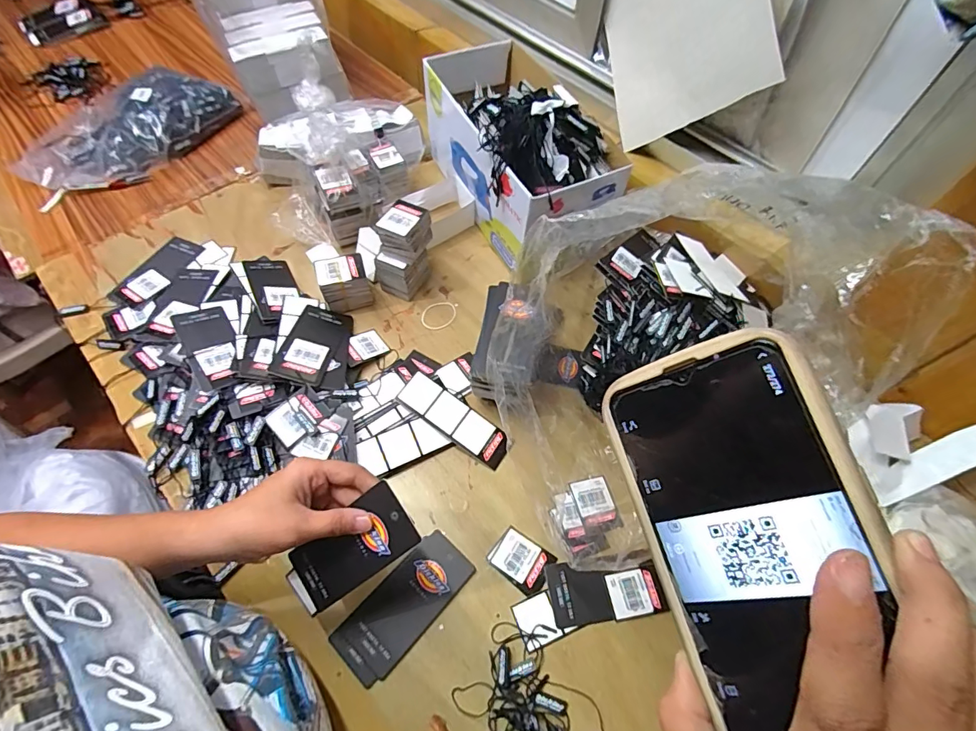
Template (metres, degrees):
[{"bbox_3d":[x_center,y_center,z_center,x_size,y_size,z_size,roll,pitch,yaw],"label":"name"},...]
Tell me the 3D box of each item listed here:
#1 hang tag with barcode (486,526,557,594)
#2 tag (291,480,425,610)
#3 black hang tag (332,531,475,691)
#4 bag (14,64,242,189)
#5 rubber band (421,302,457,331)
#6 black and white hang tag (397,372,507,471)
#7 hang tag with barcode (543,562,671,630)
[{"bbox_3d":[0.030,0.171,0.408,0.052,0.004,0.038,31,64,14],"label":"hang tag with barcode"},{"bbox_3d":[-0.097,0.131,0.329,0.106,0.006,0.046,-39,78,17],"label":"tag"},{"bbox_3d":[-0.069,0.199,0.387,0.052,0.006,0.118,39,66,18],"label":"black hang tag"},{"bbox_3d":[-0.509,-0.336,0.653,0.146,0.059,0.272,29,64,13],"label":"bag"},{"bbox_3d":[-0.058,-0.058,0.538,0.043,0.004,0.036,-18,63,-12],"label":"rubber band"},{"bbox_3d":[-0.032,0.054,0.458,0.117,0.004,0.037,36,72,2],"label":"black and white hang tag"},{"bbox_3d":[0.101,0.194,0.399,0.096,0.004,0.048,-5,61,-5],"label":"hang tag with barcode"}]

